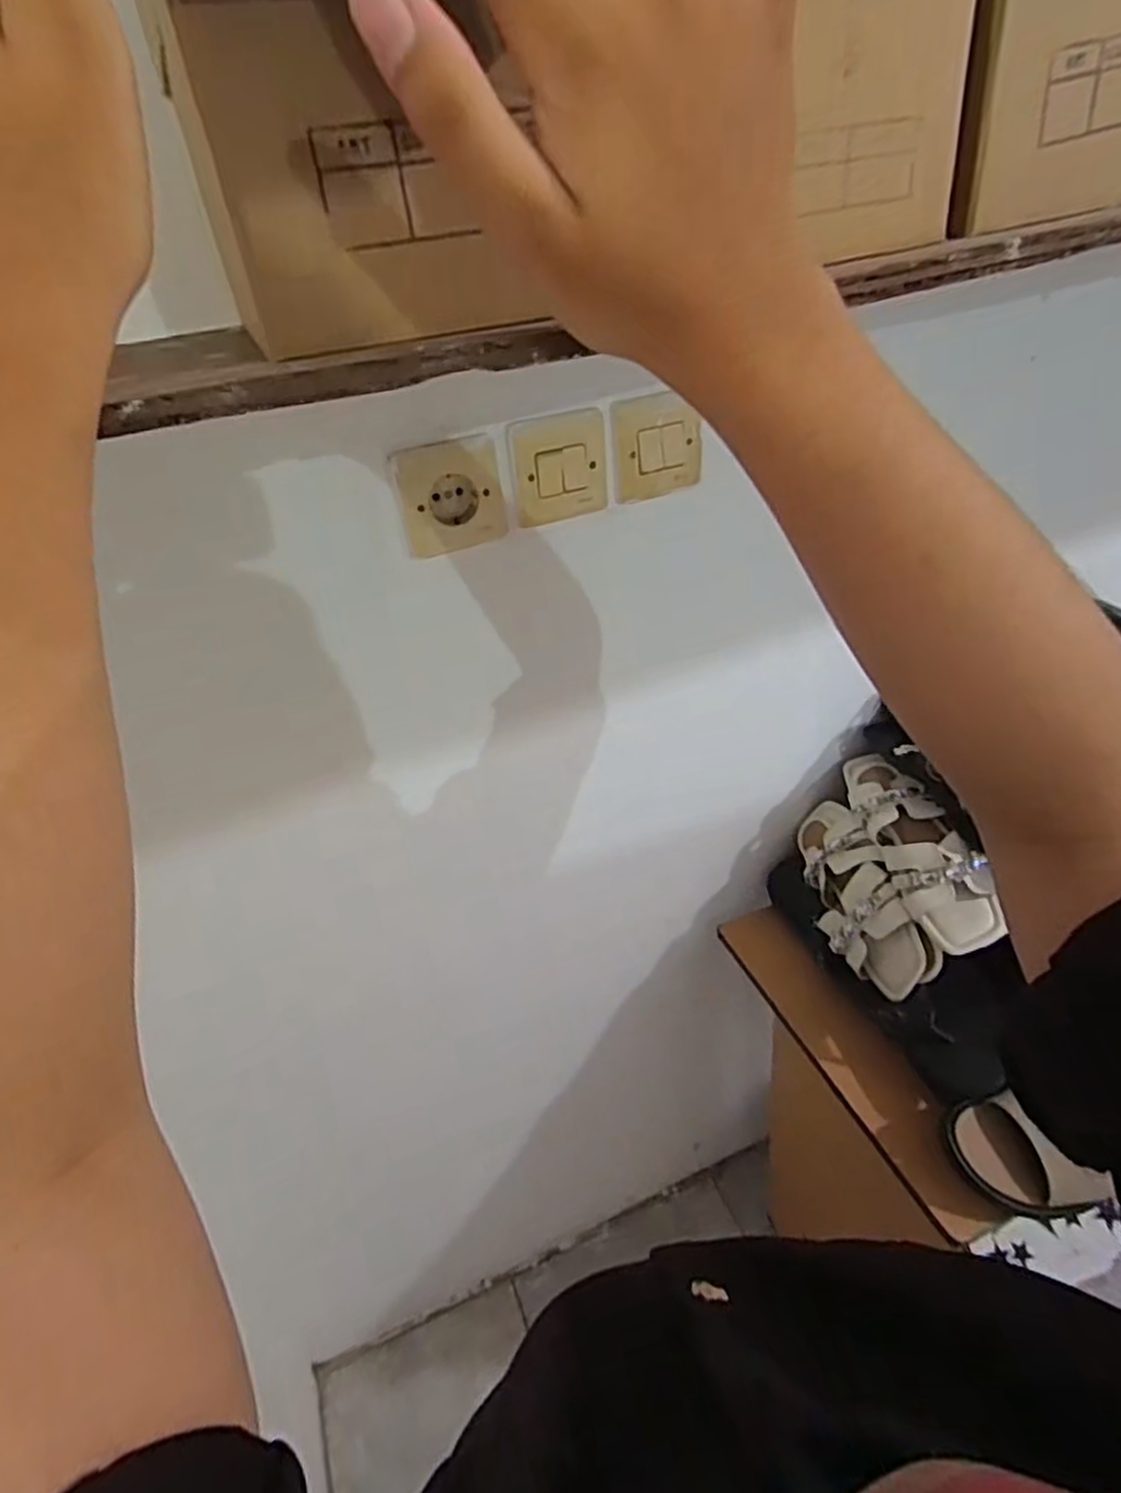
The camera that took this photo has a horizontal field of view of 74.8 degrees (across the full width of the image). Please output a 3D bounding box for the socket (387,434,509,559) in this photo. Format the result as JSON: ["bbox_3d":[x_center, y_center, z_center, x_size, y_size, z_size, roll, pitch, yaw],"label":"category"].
[{"bbox_3d":[-0.085,-0.195,0.570,0.080,0.080,0.013,-17,38,-11],"label":"socket"}]

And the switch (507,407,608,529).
[{"bbox_3d":[0.000,-0.221,0.582,0.078,0.078,0.007,-15,38,-10],"label":"switch"}]

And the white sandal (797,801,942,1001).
[{"bbox_3d":[0.349,0.167,0.850,0.065,0.104,0.258,20,37,-19],"label":"white sandal"}]

